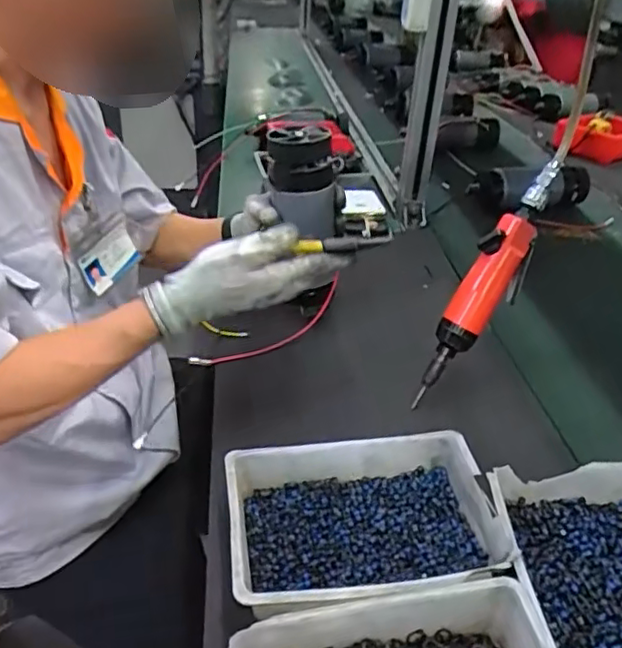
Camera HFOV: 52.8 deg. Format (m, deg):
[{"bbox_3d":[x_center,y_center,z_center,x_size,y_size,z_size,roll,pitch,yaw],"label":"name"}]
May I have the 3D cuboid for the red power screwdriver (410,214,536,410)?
[{"bbox_3d":[0.168,-0.009,0.647,0.064,0.206,0.033,17,16,-49],"label":"red power screwdriver"}]

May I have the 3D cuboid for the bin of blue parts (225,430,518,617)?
[{"bbox_3d":[0.042,0.156,0.494,0.208,0.045,0.146,-4,36,-9],"label":"bin of blue parts"}]

